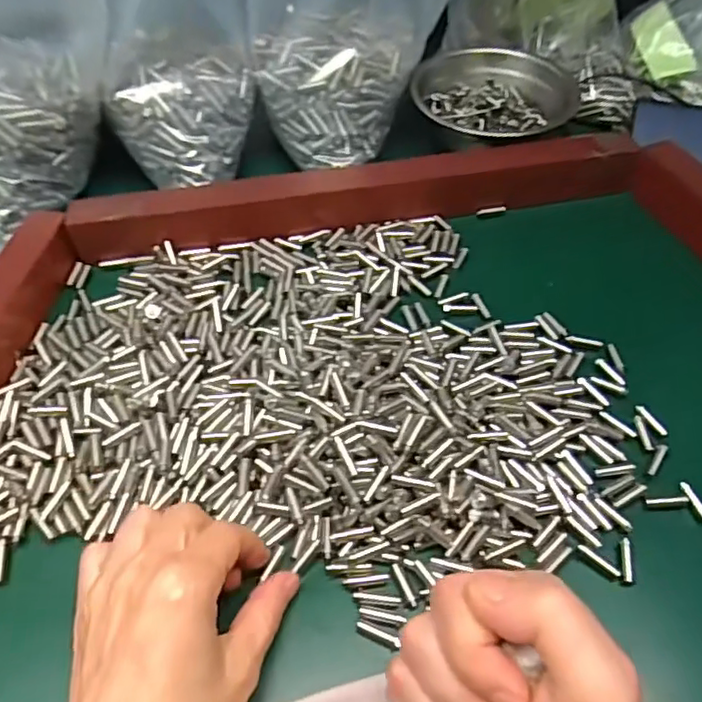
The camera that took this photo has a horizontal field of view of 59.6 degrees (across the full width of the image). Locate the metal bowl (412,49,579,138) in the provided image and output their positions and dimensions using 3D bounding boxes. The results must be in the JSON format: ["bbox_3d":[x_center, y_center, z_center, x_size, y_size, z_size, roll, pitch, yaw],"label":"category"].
[{"bbox_3d":[0.119,-0.215,0.501,0.121,0.033,0.121,0,52,0],"label":"metal bowl"}]

